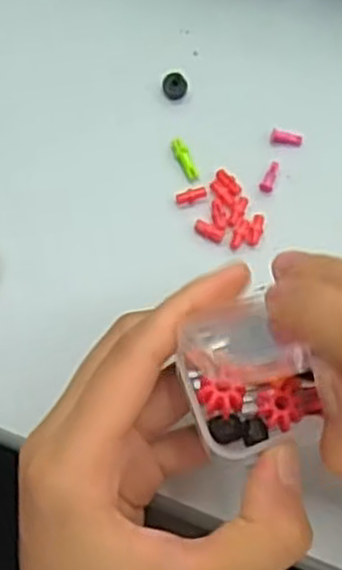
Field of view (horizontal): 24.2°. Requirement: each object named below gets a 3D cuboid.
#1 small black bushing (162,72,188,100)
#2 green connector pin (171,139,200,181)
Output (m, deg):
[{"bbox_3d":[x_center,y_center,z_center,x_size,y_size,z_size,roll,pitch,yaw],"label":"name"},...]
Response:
[{"bbox_3d":[0.002,-0.085,0.339,0.011,0.006,0.010,-4,72,0],"label":"small black bushing"},{"bbox_3d":[0.006,-0.052,0.330,0.006,0.004,0.019,-24,73,-7],"label":"green connector pin"}]

